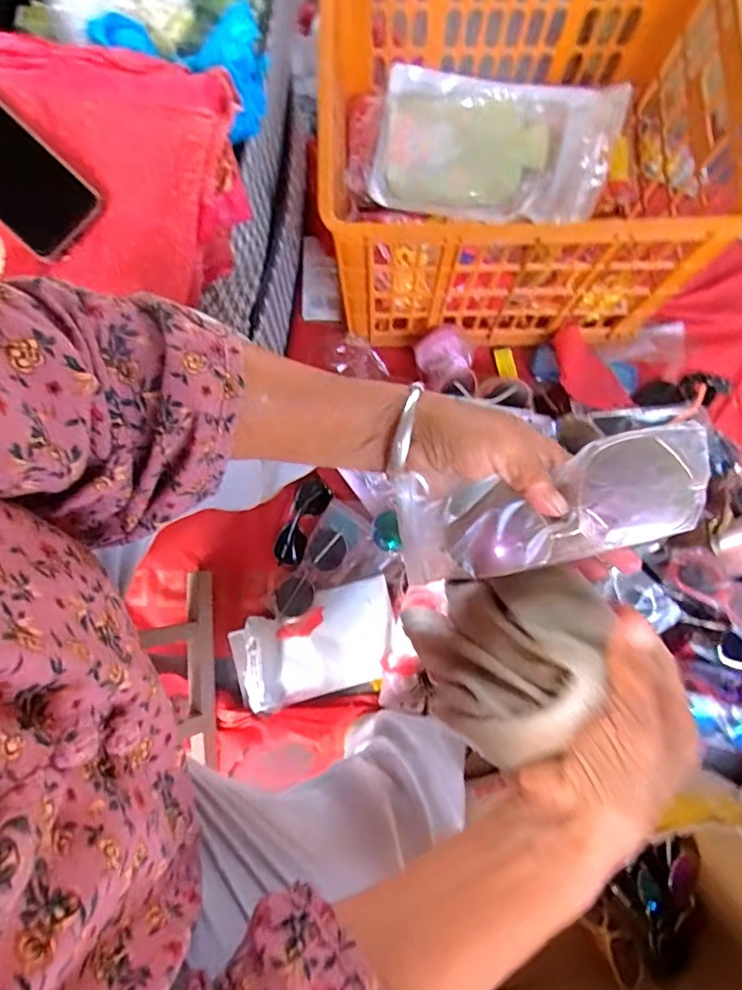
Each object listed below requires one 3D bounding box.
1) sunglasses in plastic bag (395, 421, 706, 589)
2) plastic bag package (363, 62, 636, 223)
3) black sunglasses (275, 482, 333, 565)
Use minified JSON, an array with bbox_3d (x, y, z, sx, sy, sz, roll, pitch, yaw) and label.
[{"bbox_3d":[0.097,0.009,0.304,0.172,0.032,0.061,-17,79,17],"label":"sunglasses in plastic bag"},{"bbox_3d":[0.183,-0.514,0.781,0.346,0.044,0.215,8,80,3],"label":"plastic bag package"},{"bbox_3d":[-0.097,0.040,0.765,0.042,0.028,0.128,27,94,6],"label":"black sunglasses"}]

